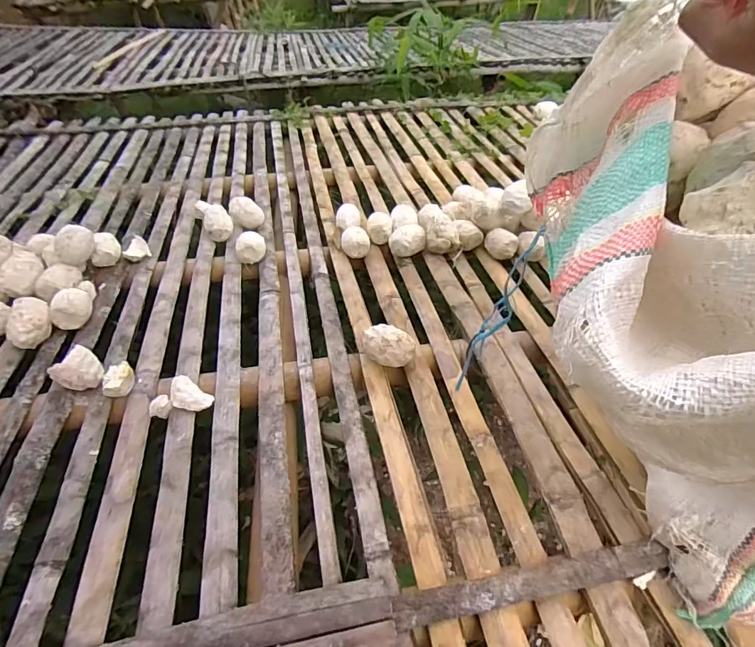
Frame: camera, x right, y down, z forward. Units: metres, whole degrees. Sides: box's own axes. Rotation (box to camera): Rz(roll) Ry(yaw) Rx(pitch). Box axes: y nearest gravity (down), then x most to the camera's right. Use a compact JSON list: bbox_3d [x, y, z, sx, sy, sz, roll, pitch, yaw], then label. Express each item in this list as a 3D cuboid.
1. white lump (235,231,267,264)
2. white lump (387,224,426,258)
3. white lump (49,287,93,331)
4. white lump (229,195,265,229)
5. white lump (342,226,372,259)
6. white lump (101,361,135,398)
[{"bbox_3d":[-0.285,-0.172,0.976,0.069,0.049,0.081,-13,48,-14],"label":"white lump"},{"bbox_3d":[0.067,-0.186,0.979,0.080,0.053,0.071,-16,49,-17],"label":"white lump"},{"bbox_3d":[-0.559,-0.027,0.801,0.062,0.057,0.077,-13,48,-14],"label":"white lump"},{"bbox_3d":[-0.321,-0.272,1.067,0.080,0.069,0.060,-27,53,-25],"label":"white lump"},{"bbox_3d":[-0.050,-0.183,0.981,0.067,0.055,0.060,1,47,-1],"label":"white lump"},{"bbox_3d":[-0.408,0.090,0.689,0.034,0.042,0.058,-10,48,-11],"label":"white lump"}]

